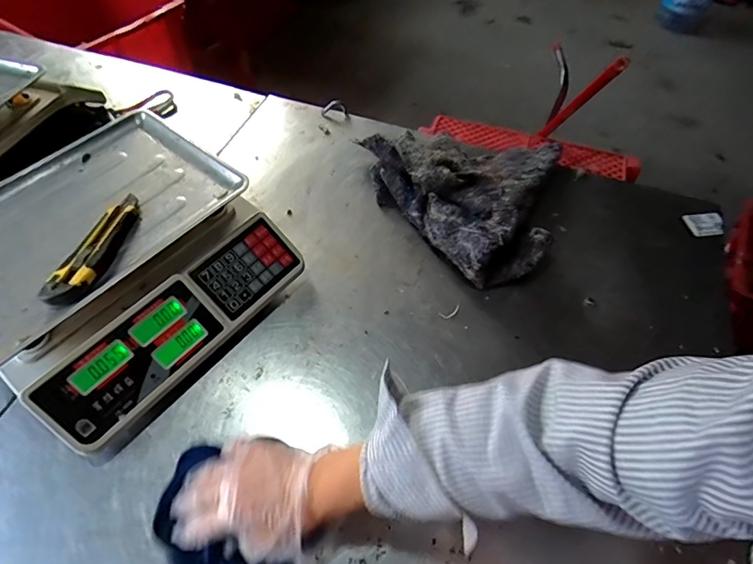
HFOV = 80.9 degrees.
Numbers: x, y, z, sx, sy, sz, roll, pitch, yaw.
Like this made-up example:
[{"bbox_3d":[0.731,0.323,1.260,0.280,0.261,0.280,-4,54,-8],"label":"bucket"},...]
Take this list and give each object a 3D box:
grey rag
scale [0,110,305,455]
[{"bbox_3d":[0.163,-0.164,0.655,0.275,0.088,0.290,-33,63,-20],"label":"grey rag"},{"bbox_3d":[-0.320,-0.029,0.548,0.331,0.120,0.333,35,63,20],"label":"scale"}]

